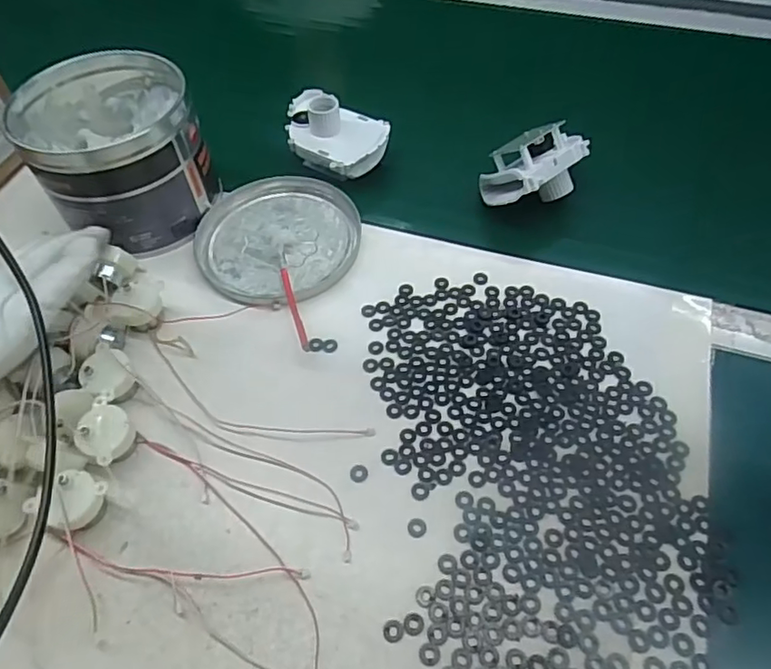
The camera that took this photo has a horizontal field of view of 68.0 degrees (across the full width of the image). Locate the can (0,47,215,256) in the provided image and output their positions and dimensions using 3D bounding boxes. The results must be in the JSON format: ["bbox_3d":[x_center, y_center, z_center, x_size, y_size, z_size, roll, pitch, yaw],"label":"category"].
[{"bbox_3d":[-0.211,-0.148,0.452,0.123,0.113,0.134,-1,55,1],"label":"can"}]

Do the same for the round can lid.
[{"bbox_3d":[-0.087,-0.082,0.463,0.126,0.013,0.132,-1,55,1],"label":"round can lid"}]

